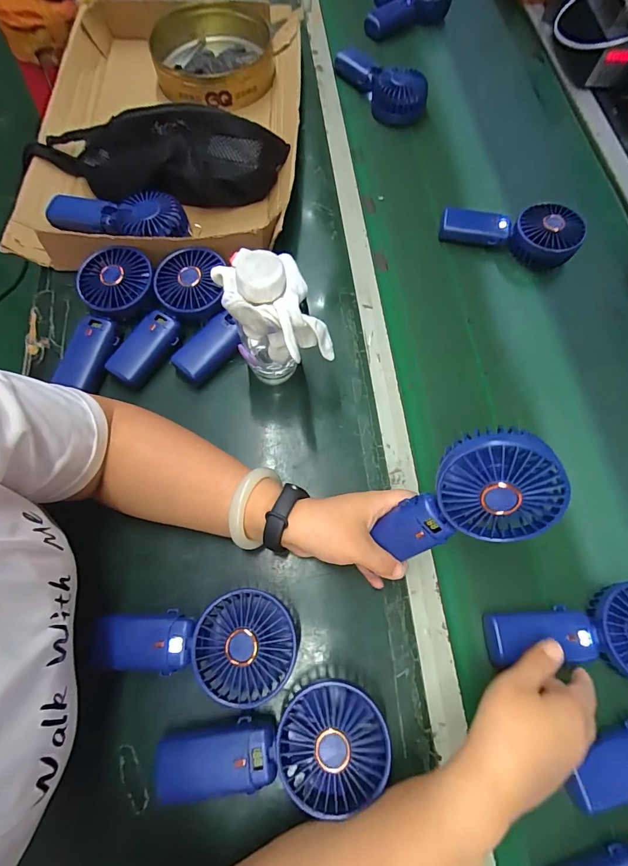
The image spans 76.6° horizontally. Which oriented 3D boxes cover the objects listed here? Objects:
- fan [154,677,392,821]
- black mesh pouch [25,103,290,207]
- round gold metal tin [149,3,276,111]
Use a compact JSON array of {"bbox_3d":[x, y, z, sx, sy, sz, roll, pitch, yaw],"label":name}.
[{"bbox_3d":[-0.036,0.258,0.321,0.188,0.041,0.085,-9,69,-5],"label":"fan"},{"bbox_3d":[-0.218,-0.361,0.524,0.349,0.094,0.105,1,69,-1],"label":"black mesh pouch"},{"bbox_3d":[-0.162,-0.599,0.630,0.183,0.063,0.194,1,69,-2],"label":"round gold metal tin"}]

